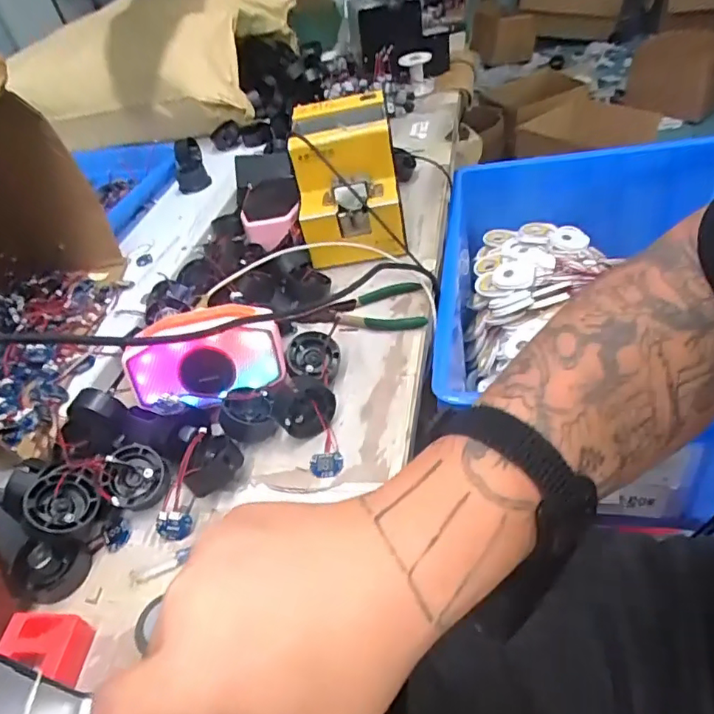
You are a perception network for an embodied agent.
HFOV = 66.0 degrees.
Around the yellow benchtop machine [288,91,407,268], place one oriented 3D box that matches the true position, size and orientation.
[{"bbox_3d":[-0.012,-0.225,0.692,0.127,0.126,0.194,-10,42,4],"label":"yellow benchtop machine"}]

